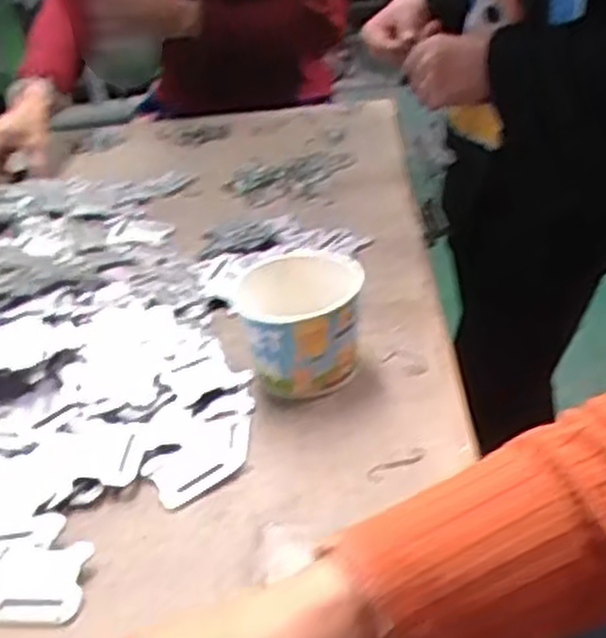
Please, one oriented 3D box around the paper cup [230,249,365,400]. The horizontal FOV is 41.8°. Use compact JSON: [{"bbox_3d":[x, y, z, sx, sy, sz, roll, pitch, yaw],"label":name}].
[{"bbox_3d":[0.000,0.004,0.579,0.090,0.081,0.083,-5,32,3],"label":"paper cup"}]

